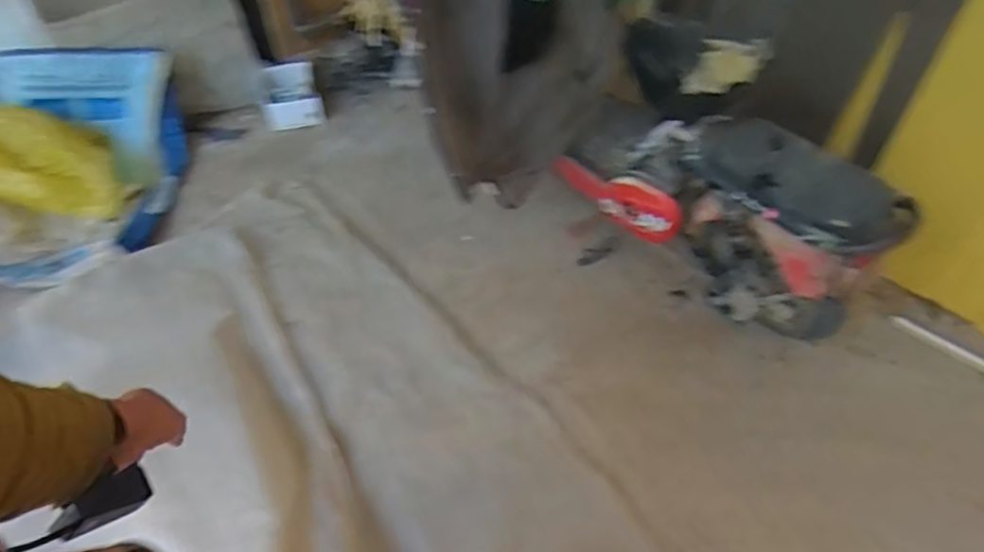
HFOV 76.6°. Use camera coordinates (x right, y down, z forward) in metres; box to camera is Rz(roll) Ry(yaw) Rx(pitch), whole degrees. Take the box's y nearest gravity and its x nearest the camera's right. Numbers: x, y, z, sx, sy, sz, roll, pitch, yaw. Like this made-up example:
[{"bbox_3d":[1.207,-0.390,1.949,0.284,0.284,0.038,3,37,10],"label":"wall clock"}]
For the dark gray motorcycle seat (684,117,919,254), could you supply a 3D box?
[{"bbox_3d":[0.547,-0.187,1.173,0.176,0.106,0.427,-26,50,-23],"label":"dark gray motorcycle seat"}]

